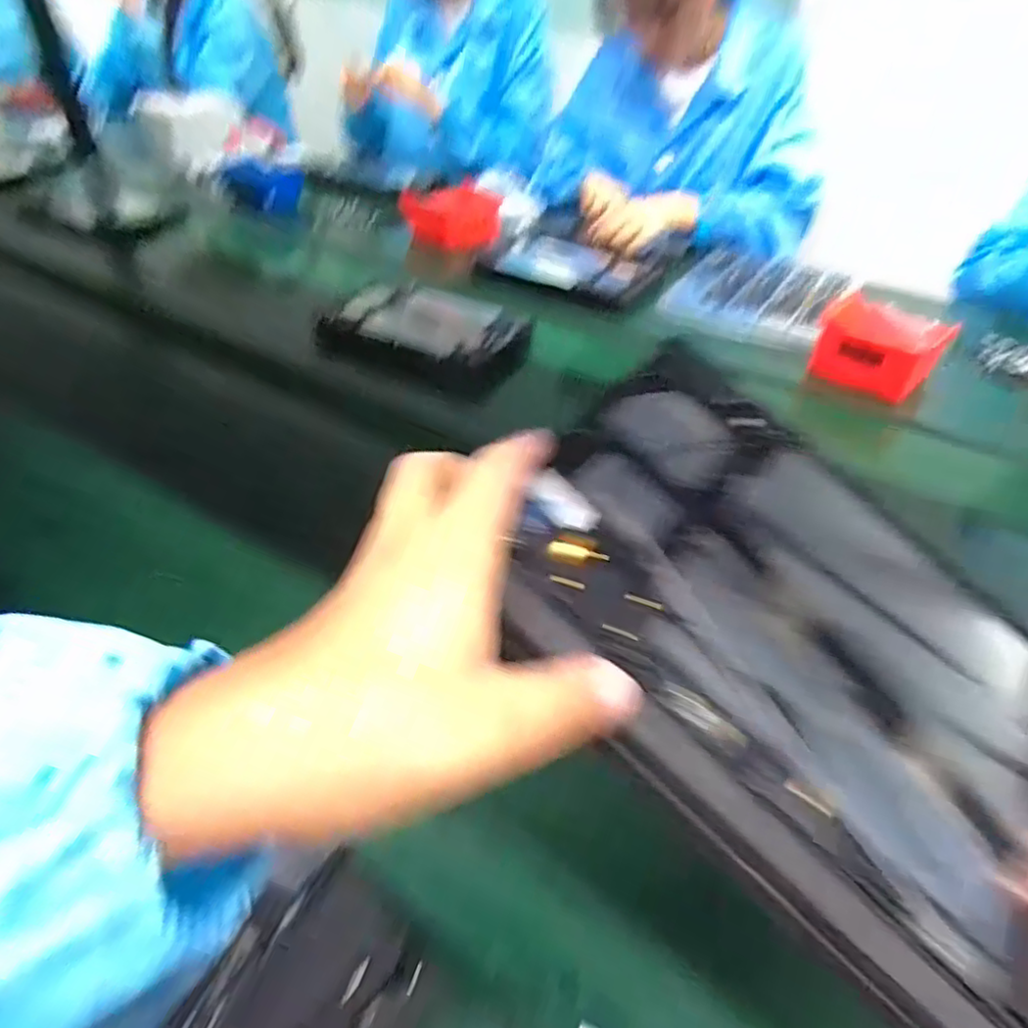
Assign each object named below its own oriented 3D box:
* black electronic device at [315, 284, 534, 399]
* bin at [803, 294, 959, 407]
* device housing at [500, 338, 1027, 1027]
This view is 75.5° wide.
[{"bbox_3d":[-0.106,-0.226,0.827,0.235,0.062,0.155,25,48,22],"label":"black electronic device"},{"bbox_3d":[0.429,-0.200,0.773,0.139,0.084,0.104,24,48,22],"label":"bin"},{"bbox_3d":[0.112,0.048,0.228,0.233,0.019,0.158,42,55,6],"label":"device housing"}]

